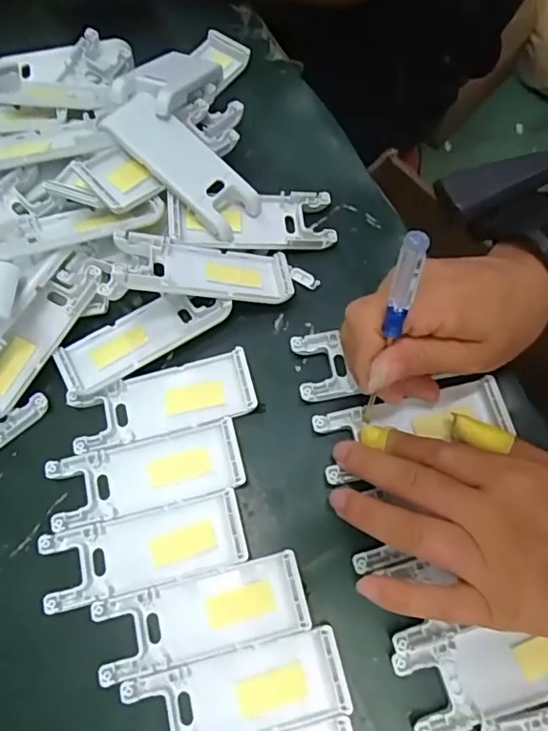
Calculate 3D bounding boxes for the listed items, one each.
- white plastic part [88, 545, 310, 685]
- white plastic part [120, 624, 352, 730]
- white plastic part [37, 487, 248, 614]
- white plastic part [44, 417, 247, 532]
[{"bbox_3d":[-0.036,0.126,0.280,0.103,0.008,0.039,-14,69,-3],"label":"white plastic part"},{"bbox_3d":[-0.017,0.160,0.266,0.103,0.008,0.039,-14,69,-3],"label":"white plastic part"},{"bbox_3d":[-0.068,0.098,0.295,0.103,0.014,0.038,-14,69,-3],"label":"white plastic part"},{"bbox_3d":[-0.070,0.060,0.308,0.103,0.010,0.040,-14,69,-3],"label":"white plastic part"}]

